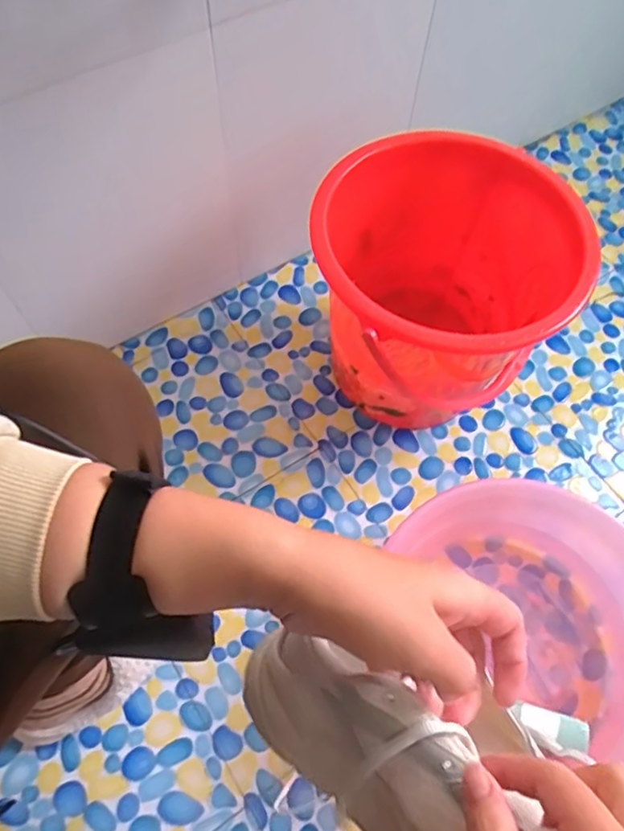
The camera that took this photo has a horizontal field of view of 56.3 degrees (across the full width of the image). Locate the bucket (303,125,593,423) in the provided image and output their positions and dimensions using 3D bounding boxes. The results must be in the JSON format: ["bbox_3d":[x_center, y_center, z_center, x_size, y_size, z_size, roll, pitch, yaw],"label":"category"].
[{"bbox_3d":[0.147,-0.135,0.737,0.285,0.285,0.272,1,65,-2],"label":"bucket"}]

